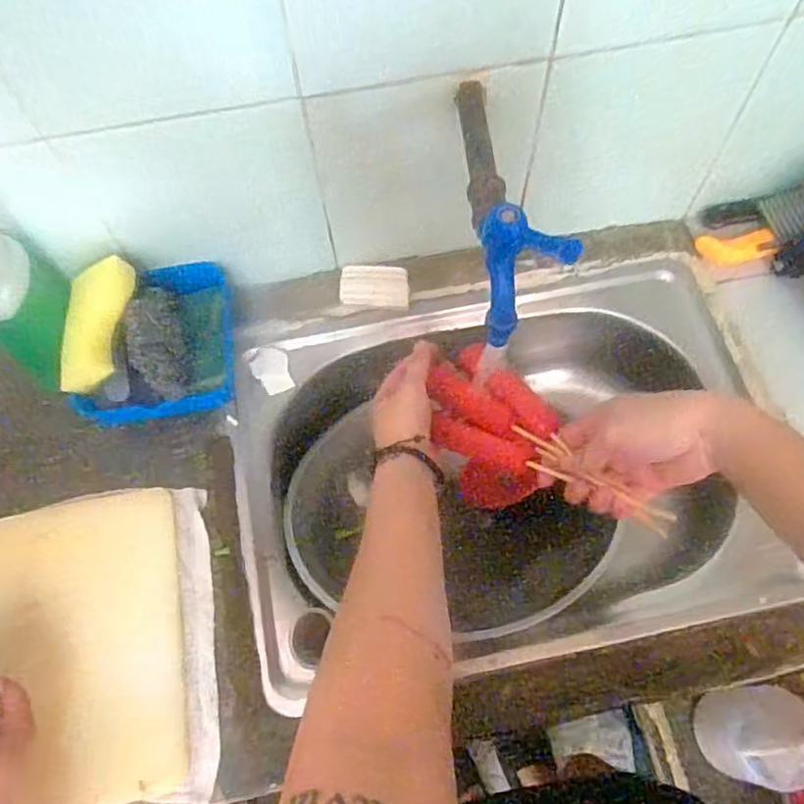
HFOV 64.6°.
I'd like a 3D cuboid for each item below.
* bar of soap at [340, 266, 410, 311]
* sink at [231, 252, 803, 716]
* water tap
[{"bbox_3d":[-0.029,-0.125,0.695,0.075,0.018,0.048,4,67,3],"label":"bar of soap"},{"bbox_3d":[0.105,0.071,0.669,0.522,0.118,0.375,-11,67,-3],"label":"sink"},{"bbox_3d":[0.075,-0.159,0.471,0.049,0.084,0.207,-7,67,-1],"label":"water tap"}]

